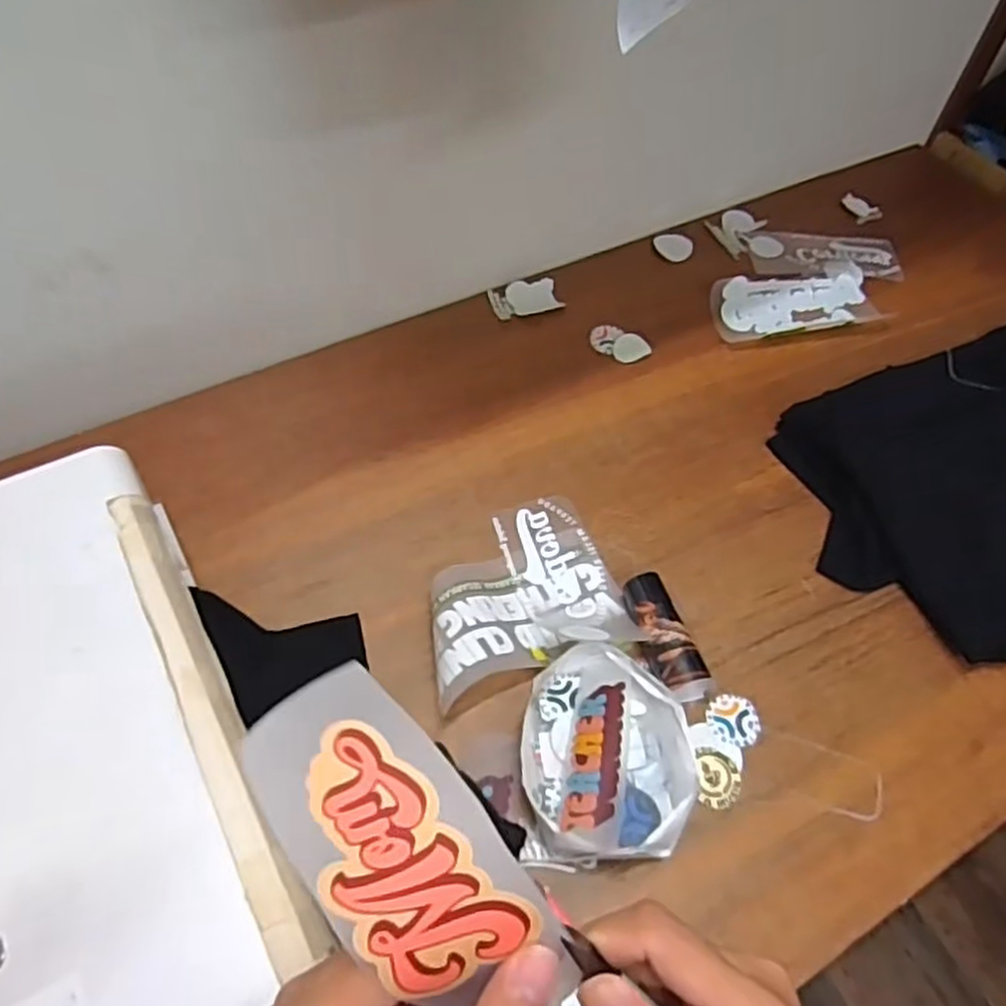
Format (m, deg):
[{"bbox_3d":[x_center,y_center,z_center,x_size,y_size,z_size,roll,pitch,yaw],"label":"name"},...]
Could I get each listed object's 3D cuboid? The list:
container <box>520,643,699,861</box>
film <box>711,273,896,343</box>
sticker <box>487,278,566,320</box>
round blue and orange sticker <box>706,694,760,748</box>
[{"bbox_3d":[0.101,0.241,0.741,0.159,0.052,0.195,2,57,-2],"label":"container"},{"bbox_3d":[0.445,-0.308,1.154,0.254,0.023,0.119,-6,58,-7],"label":"film"},{"bbox_3d":[0.033,-0.307,1.129,0.102,0.011,0.063,-14,59,-12],"label":"sticker"},{"bbox_3d":[0.241,0.227,0.791,0.055,0.004,0.055,2,53,-2],"label":"round blue and orange sticker"}]

